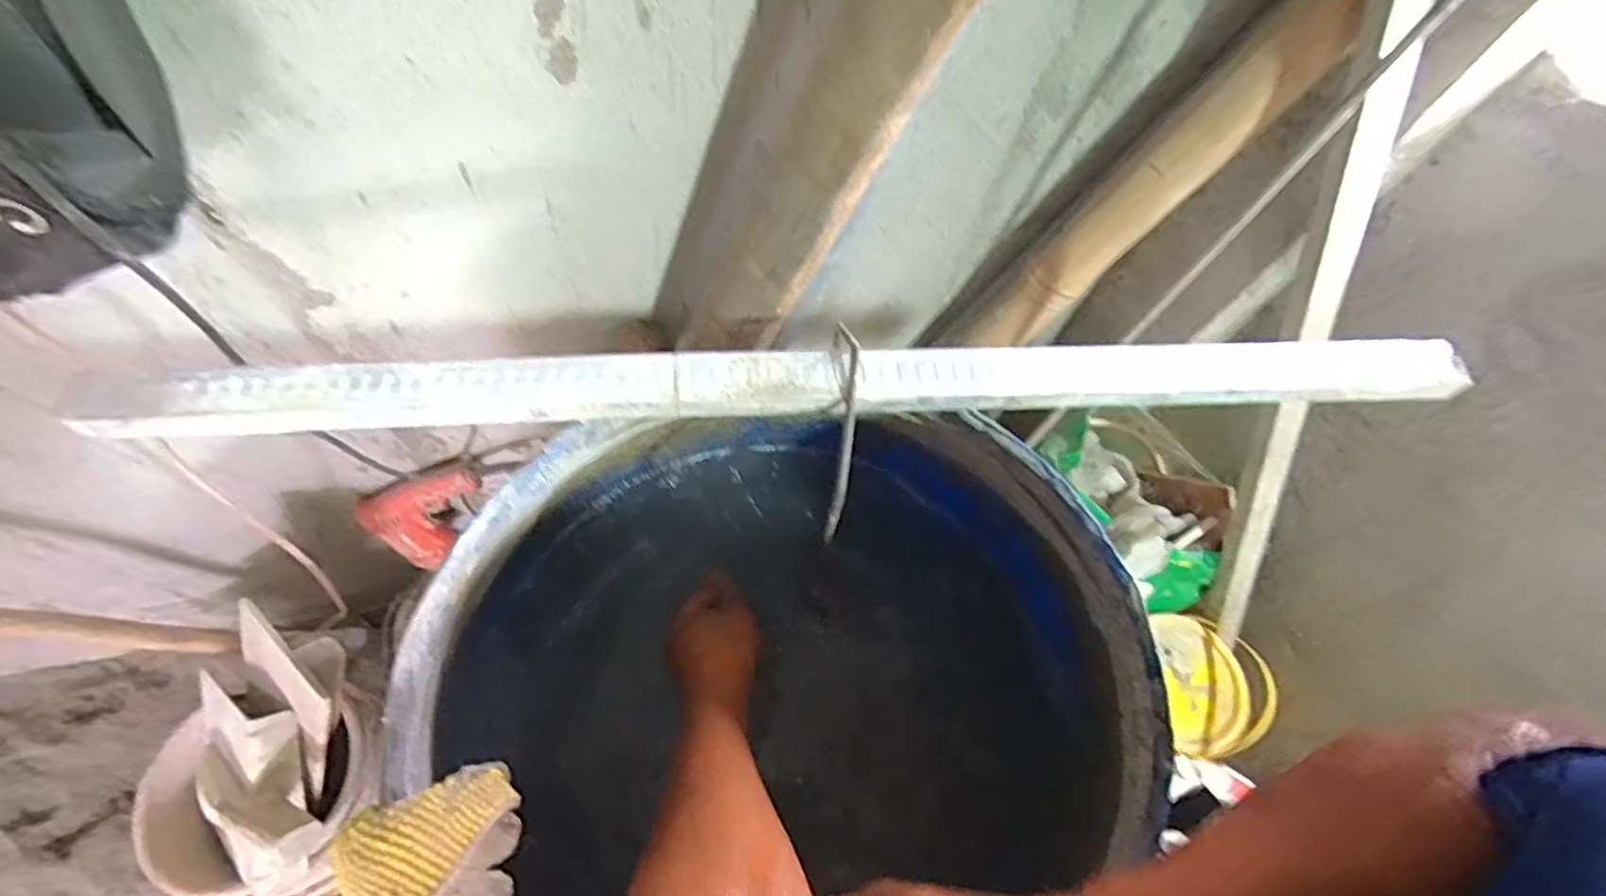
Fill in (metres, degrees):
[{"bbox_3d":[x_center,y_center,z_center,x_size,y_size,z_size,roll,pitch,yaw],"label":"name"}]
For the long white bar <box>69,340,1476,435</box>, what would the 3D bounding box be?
[{"bbox_3d":[0.030,-0.042,0.429,0.830,0.012,0.036,-2,74,-6],"label":"long white bar"}]

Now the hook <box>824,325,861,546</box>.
[{"bbox_3d":[0.024,-0.006,0.433,0.013,0.045,0.145,6,97,-1],"label":"hook"}]

